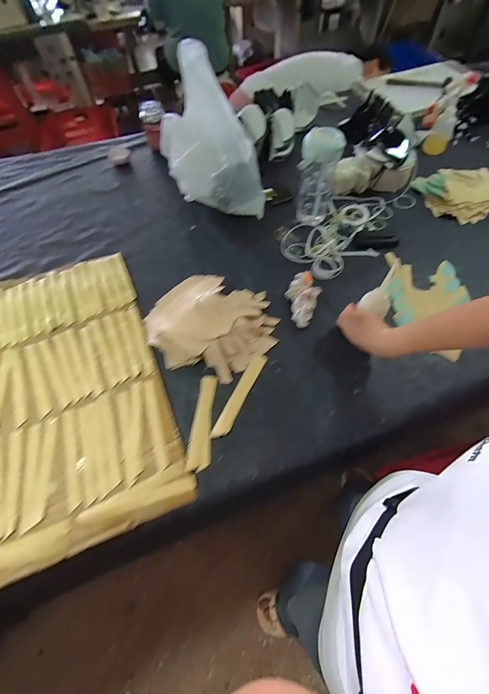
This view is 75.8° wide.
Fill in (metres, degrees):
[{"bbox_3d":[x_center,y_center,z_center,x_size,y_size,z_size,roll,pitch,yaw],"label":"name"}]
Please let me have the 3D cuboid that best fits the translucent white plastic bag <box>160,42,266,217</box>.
[{"bbox_3d":[-0.094,-0.561,0.856,0.236,0.236,0.411,-17,62,-9],"label":"translucent white plastic bag"}]

